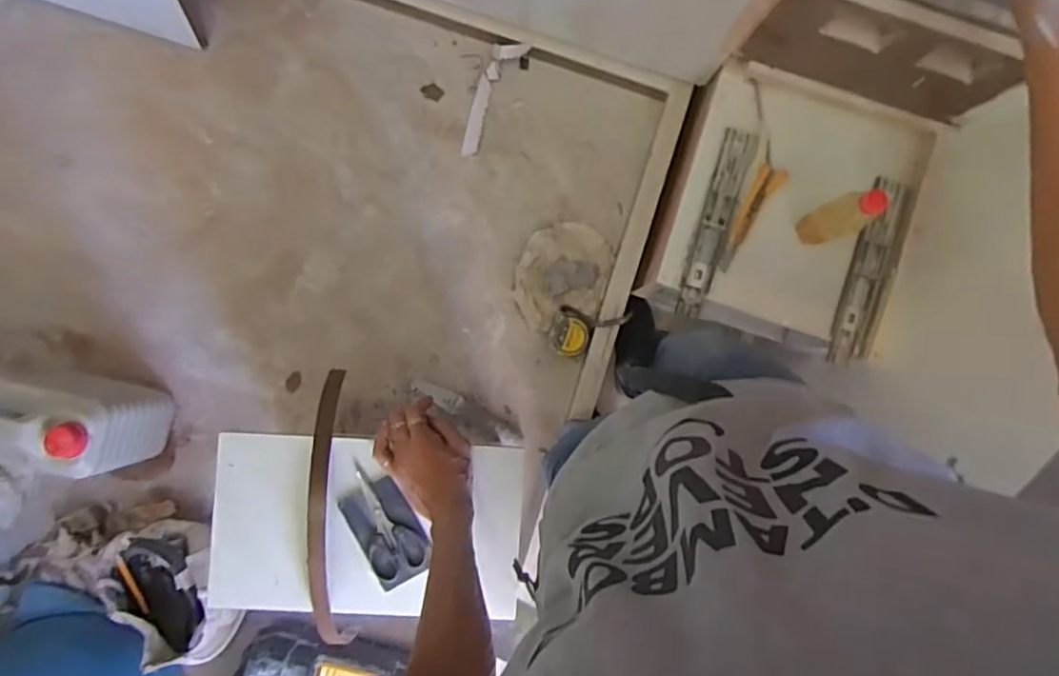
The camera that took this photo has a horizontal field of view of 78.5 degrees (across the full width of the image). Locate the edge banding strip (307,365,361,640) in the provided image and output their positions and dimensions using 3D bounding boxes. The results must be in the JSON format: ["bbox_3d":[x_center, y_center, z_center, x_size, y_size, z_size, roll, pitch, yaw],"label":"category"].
[{"bbox_3d":[-0.238,0.217,0.781,0.023,0.123,0.348,-1,90,-2],"label":"edge banding strip"}]

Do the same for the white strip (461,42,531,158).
[{"bbox_3d":[-0.069,-0.396,1.065,0.049,0.026,0.195,27,89,-2],"label":"white strip"}]

